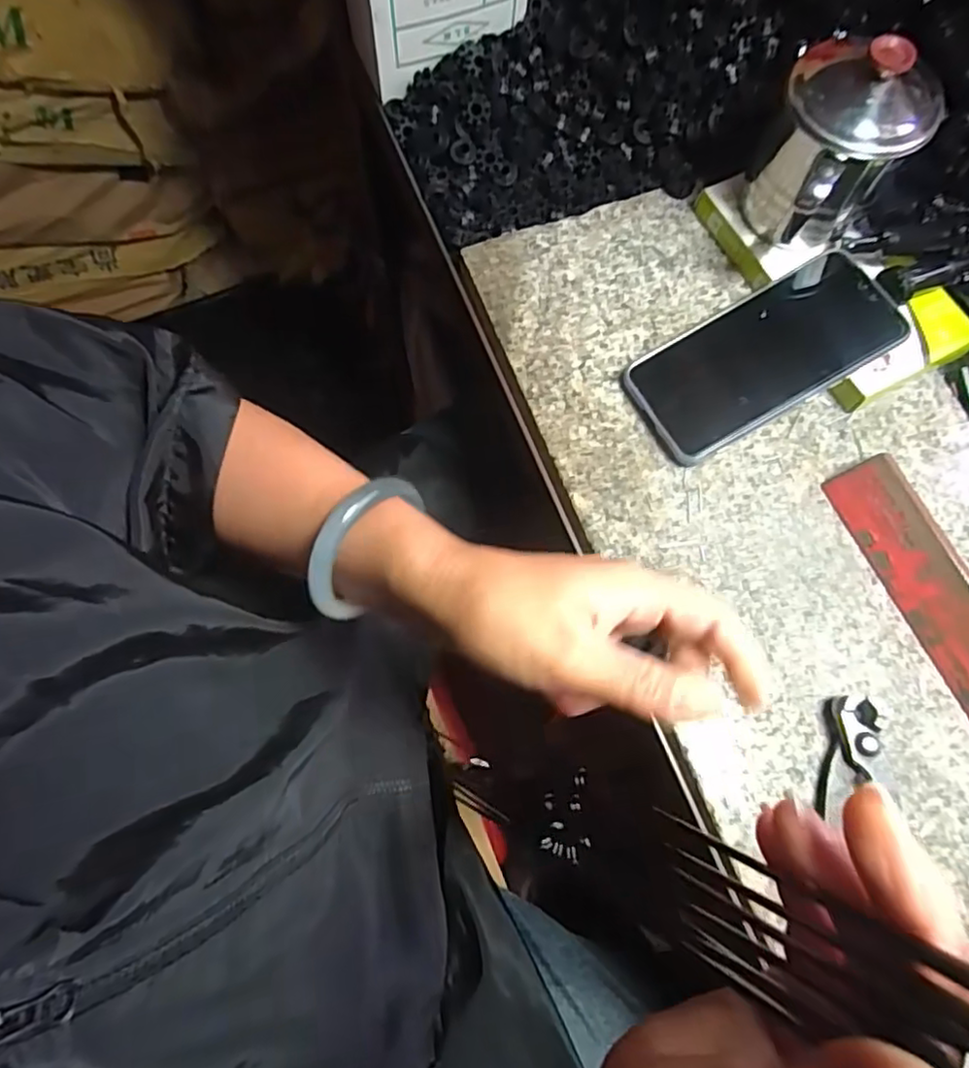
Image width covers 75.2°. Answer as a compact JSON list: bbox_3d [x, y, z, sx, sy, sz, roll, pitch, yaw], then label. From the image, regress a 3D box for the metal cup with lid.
[{"bbox_3d":[0.197,-0.217,0.357,0.076,0.090,0.084,30,76,7],"label":"metal cup with lid"}]

